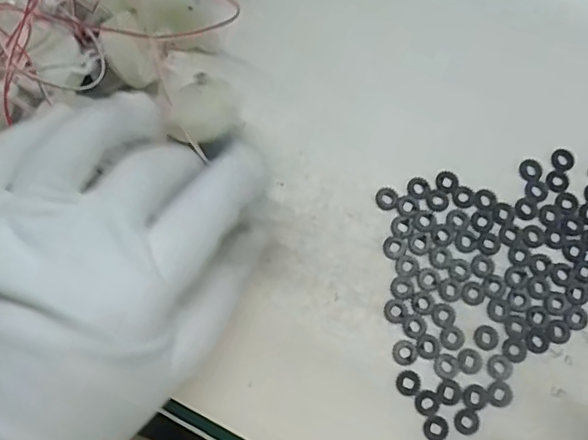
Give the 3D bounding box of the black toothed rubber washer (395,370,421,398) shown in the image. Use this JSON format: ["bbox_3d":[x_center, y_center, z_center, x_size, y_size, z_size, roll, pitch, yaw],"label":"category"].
[{"bbox_3d":[0.049,0.069,0.240,0.010,0.004,0.010,0,77,0],"label":"black toothed rubber washer"}]

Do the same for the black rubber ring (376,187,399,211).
[{"bbox_3d":[0.043,-0.010,0.261,0.010,0.004,0.011,0,77,0],"label":"black rubber ring"}]

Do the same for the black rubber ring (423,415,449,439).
[{"bbox_3d":[0.060,0.088,0.237,0.010,0.004,0.010,0,77,0],"label":"black rubber ring"}]

